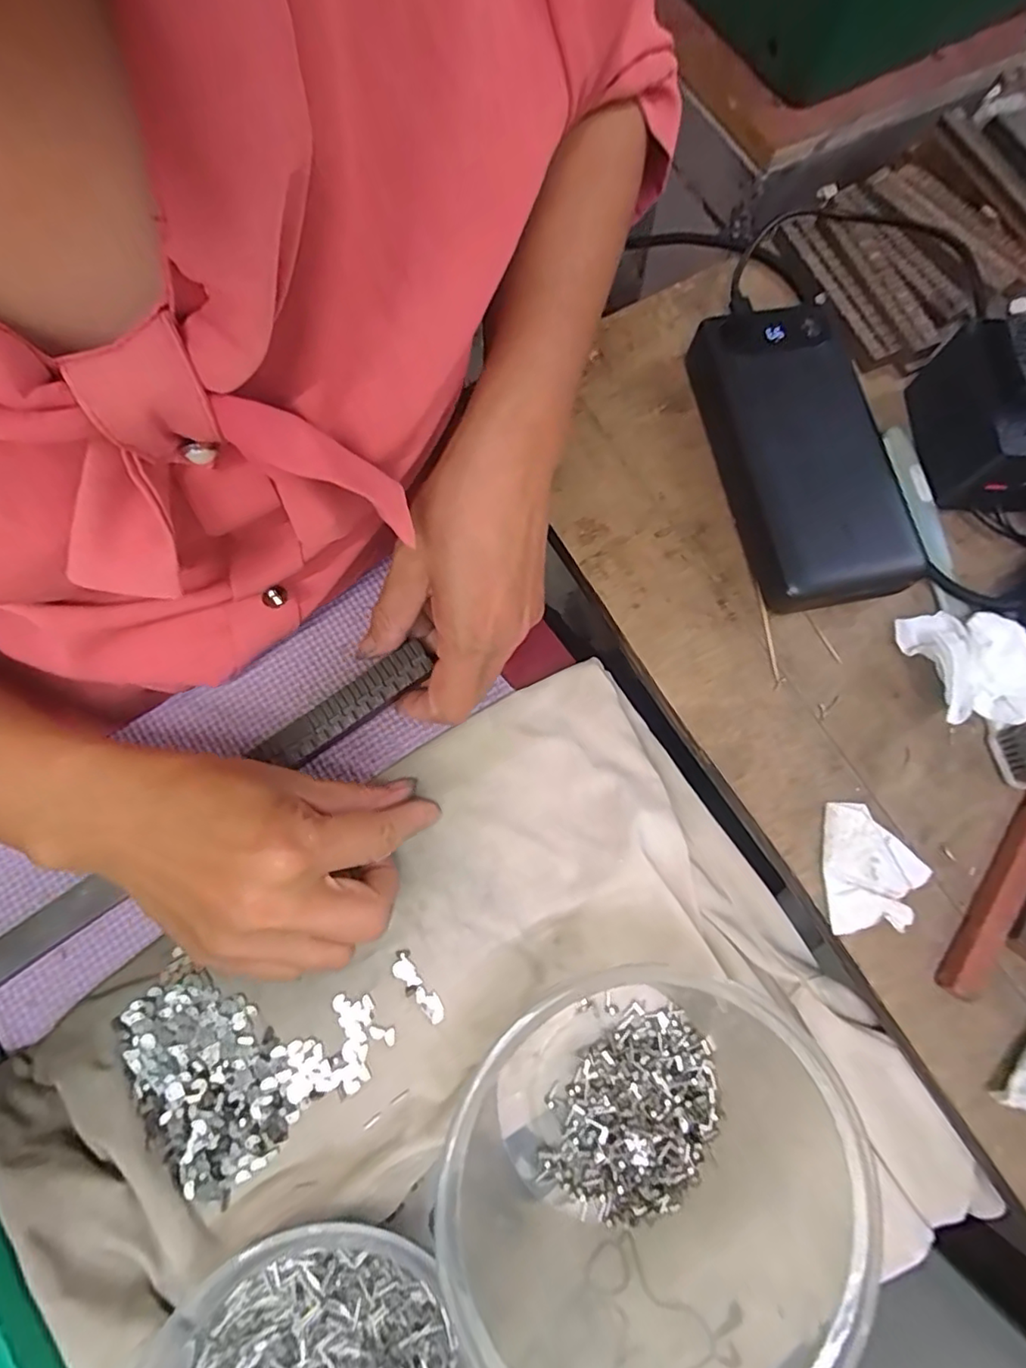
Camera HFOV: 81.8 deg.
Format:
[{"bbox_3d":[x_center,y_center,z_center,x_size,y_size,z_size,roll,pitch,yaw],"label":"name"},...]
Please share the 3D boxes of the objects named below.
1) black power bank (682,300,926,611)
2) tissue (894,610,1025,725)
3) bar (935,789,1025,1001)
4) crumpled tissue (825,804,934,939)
[{"bbox_3d":[0.142,-0.116,0.293,0.073,0.026,0.158,-11,77,-5],"label":"black power bank"},{"bbox_3d":[0.207,-0.008,0.269,0.047,0.027,0.052,-6,76,-4],"label":"tissue"},{"bbox_3d":[0.223,0.068,0.257,0.016,0.012,0.146,32,77,6],"label":"bar"},{"bbox_3d":[0.156,0.079,0.257,0.041,0.009,0.052,-3,76,-3],"label":"crumpled tissue"}]

